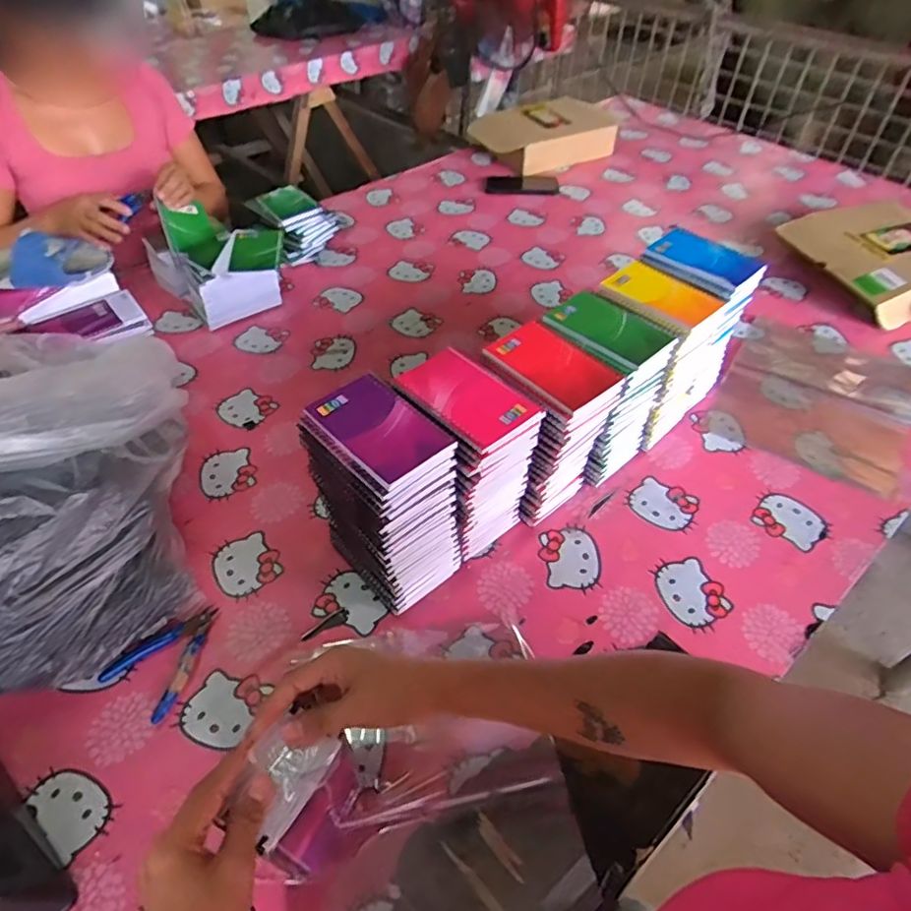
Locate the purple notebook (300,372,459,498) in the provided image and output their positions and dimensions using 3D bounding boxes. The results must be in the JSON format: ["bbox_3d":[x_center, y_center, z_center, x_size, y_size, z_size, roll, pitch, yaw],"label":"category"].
[{"bbox_3d":[-0.073,-0.026,0.550,0.088,0.012,0.128,-35,57,-27],"label":"purple notebook"}]

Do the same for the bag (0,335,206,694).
[{"bbox_3d":[-0.441,0.029,0.602,0.266,0.278,0.351,-8,49,-7],"label":"bag"}]

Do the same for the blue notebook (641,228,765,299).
[{"bbox_3d":[0.318,-0.256,0.756,0.131,0.021,0.104,33,56,25],"label":"blue notebook"}]

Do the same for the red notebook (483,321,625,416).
[{"bbox_3d":[0.106,-0.099,0.628,0.092,0.010,0.129,-32,56,-26],"label":"red notebook"}]

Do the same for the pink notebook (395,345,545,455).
[{"bbox_3d":[0.012,-0.061,0.587,0.090,0.013,0.129,-35,57,-27],"label":"pink notebook"}]

